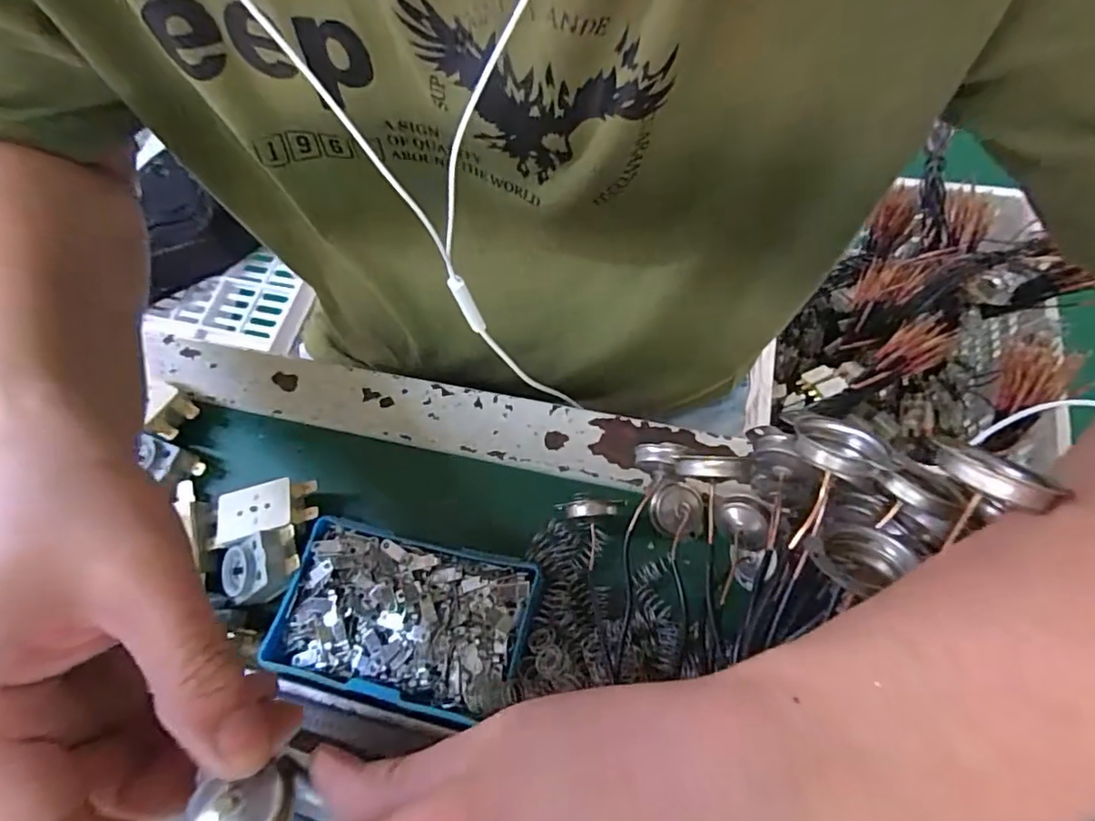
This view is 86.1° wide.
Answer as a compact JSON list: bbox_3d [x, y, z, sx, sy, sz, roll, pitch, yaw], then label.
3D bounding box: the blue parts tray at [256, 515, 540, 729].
[{"bbox_3d":[-0.067,0.095,0.271,0.112,0.016,0.070,10,67,10],"label":"blue parts tray"}]

